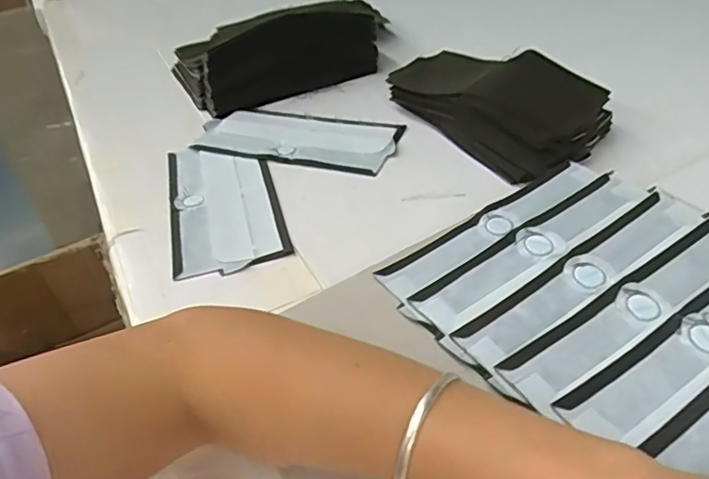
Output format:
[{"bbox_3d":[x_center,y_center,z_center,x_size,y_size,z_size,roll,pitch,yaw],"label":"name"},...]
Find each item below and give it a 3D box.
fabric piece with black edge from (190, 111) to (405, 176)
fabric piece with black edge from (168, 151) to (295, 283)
[{"bbox_3d":[-0.067,-0.120,0.665,0.230,0.015,0.101,6,43,19],"label":"fabric piece with black edge"},{"bbox_3d":[-0.136,-0.039,0.583,0.107,0.016,0.212,-17,41,-7],"label":"fabric piece with black edge"}]

